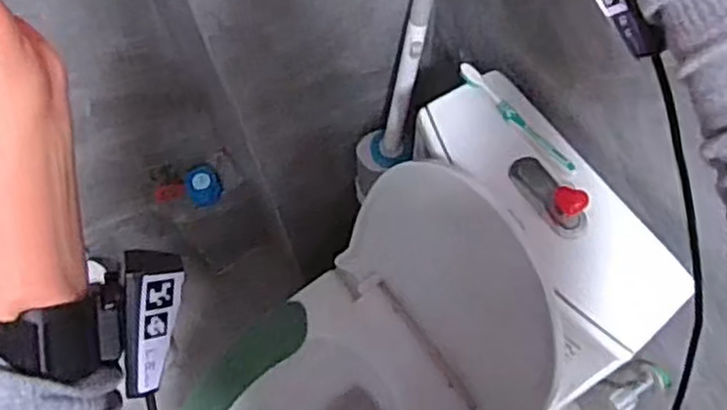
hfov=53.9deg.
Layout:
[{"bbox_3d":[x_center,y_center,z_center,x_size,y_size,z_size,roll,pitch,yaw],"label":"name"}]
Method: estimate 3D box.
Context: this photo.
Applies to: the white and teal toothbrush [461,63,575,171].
[{"bbox_3d":[0.179,-0.103,0.845,0.018,0.017,0.180,-39,72,-12],"label":"white and teal toothbrush"}]

